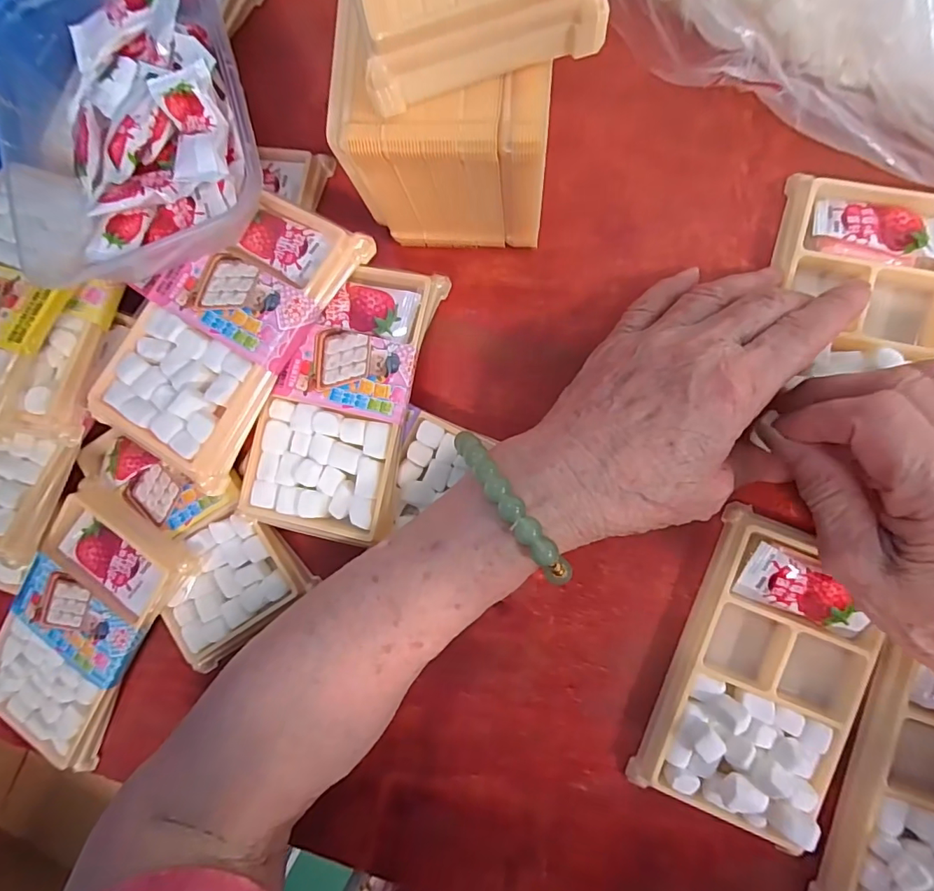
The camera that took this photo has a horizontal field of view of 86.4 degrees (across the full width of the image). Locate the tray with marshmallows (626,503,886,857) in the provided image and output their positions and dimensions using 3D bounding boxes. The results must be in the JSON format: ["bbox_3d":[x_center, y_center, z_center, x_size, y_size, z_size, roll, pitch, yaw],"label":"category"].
[{"bbox_3d":[0.134,0.104,0.220,0.073,0.025,0.130,22,91,7],"label":"tray with marshmallows"}]

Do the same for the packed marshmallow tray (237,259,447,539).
[{"bbox_3d":[-0.056,-0.021,0.238,0.072,0.014,0.134,17,90,7],"label":"packed marshmallow tray"}]

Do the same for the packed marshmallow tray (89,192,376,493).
[{"bbox_3d":[-0.114,-0.056,0.231,0.076,0.022,0.130,30,92,7],"label":"packed marshmallow tray"}]

